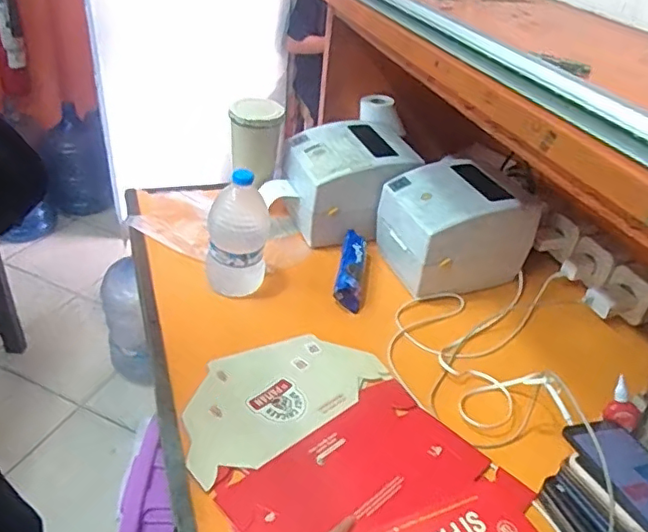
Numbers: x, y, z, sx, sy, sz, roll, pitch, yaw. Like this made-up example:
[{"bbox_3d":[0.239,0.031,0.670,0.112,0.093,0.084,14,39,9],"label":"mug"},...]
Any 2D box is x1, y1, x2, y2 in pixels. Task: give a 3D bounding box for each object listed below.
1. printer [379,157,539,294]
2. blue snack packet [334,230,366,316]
[{"bbox_3d":[0.219,-0.073,0.962,0.205,0.168,0.169,-10,38,-22],"label":"printer"},{"bbox_3d":[0.050,0.002,0.966,0.045,0.048,0.176,9,35,3],"label":"blue snack packet"}]

